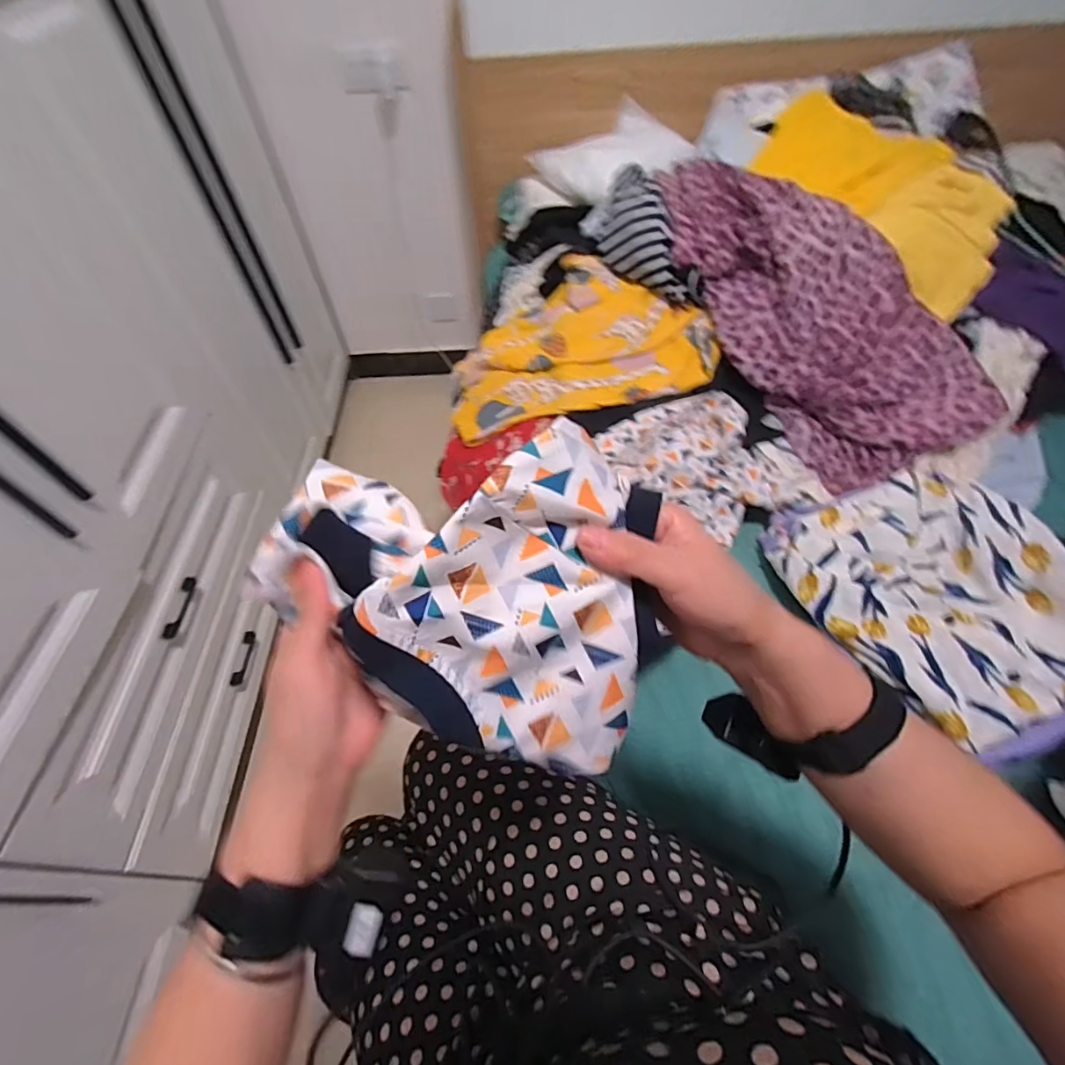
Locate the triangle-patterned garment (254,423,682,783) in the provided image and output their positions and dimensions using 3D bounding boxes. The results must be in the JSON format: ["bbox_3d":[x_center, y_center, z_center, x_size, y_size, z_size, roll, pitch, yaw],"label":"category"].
[{"bbox_3d":[-0.042,0.025,0.285,0.215,0.120,0.135,14,56,12],"label":"triangle-patterned garment"}]

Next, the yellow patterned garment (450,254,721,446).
[{"bbox_3d":[0.066,-0.303,0.883,0.406,0.159,0.280,-9,54,-4],"label":"yellow patterned garment"}]

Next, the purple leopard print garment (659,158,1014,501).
[{"bbox_3d":[0.394,-0.354,0.768,0.229,0.139,0.602,-31,81,-19],"label":"purple leopard print garment"}]

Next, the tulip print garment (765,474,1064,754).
[{"bbox_3d":[0.457,0.066,0.581,0.235,0.081,0.284,-18,55,-11],"label":"tulip print garment"}]

